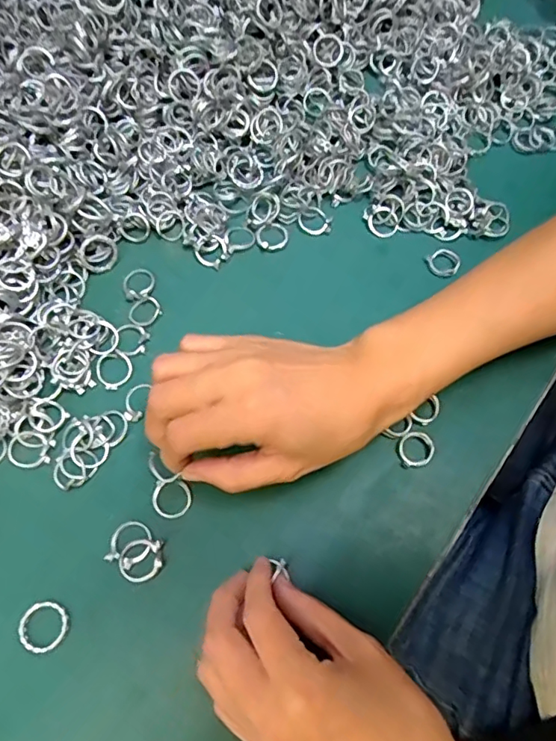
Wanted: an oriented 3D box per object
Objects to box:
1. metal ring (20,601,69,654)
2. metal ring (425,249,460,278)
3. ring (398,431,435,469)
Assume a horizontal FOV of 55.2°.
[{"bbox_3d":[-0.120,0.131,0.273,0.023,0.007,0.023,1,67,-3],"label":"metal ring"},{"bbox_3d":[0.114,-0.073,0.364,0.020,0.005,0.020,1,67,-3],"label":"metal ring"},{"bbox_3d":[0.081,0.046,0.313,0.022,0.004,0.021,1,67,-3],"label":"ring"}]

